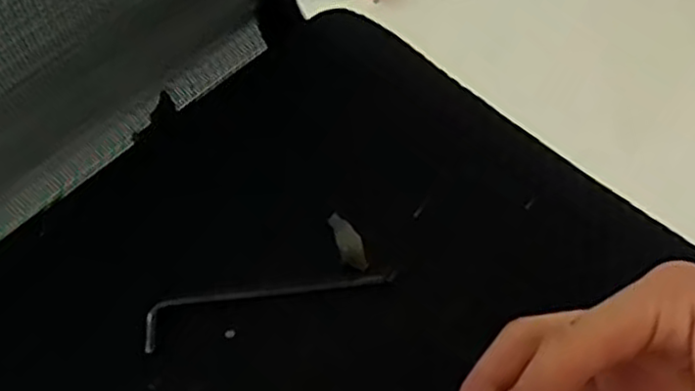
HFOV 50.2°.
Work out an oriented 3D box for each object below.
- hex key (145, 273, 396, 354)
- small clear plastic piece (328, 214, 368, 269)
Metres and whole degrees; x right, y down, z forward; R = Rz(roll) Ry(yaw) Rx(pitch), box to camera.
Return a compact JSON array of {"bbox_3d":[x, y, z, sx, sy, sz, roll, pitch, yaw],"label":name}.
[{"bbox_3d":[-0.035,0.044,0.328,0.111,0.008,0.021,-14,63,-8],"label":"hex key"},{"bbox_3d":[0.001,0.021,0.339,0.011,0.006,0.028,-18,63,-9],"label":"small clear plastic piece"}]

